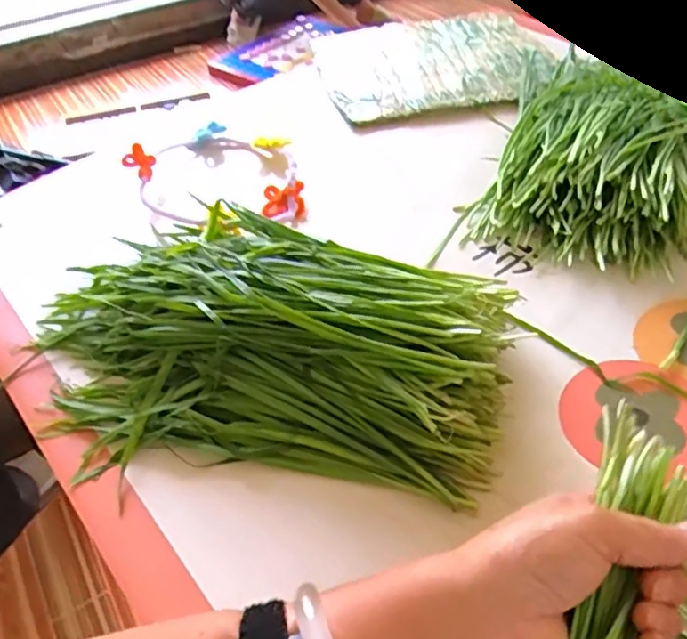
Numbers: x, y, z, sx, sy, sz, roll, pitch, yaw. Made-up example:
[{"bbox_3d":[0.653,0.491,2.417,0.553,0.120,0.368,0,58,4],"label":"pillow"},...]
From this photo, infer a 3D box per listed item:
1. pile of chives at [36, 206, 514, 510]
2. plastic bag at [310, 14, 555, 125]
[{"bbox_3d":[-0.066,0.008,0.438,0.345,0.080,0.187,7,45,12],"label":"pile of chives"},{"bbox_3d":[0.110,-0.318,0.797,0.274,0.018,0.237,-10,44,-6],"label":"plastic bag"}]

